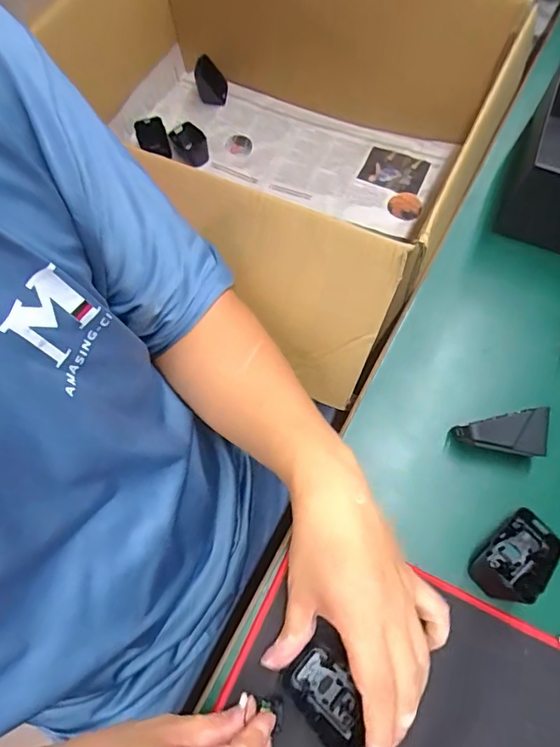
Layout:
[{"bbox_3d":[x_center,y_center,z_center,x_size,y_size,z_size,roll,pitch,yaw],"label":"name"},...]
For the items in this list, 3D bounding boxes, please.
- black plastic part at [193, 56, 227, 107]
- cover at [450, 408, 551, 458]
[{"bbox_3d":[-0.105,-0.450,0.742,0.047,0.064,0.038,-10,68,-1],"label":"black plastic part"},{"bbox_3d":[0.181,0.052,0.400,0.070,0.033,0.034,-5,67,13],"label":"cover"}]

